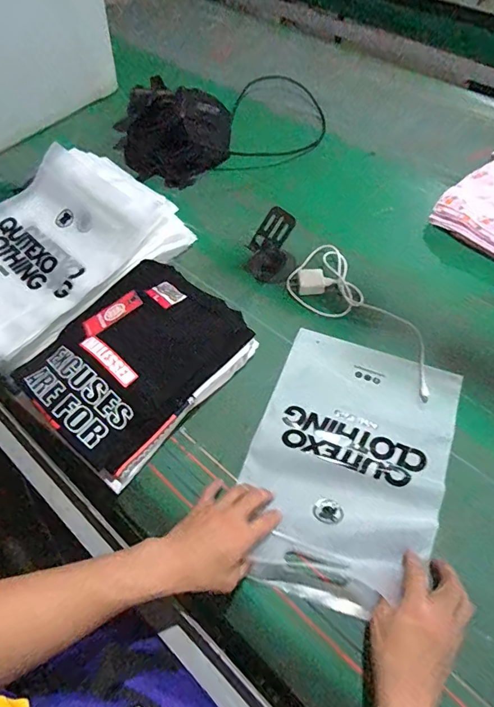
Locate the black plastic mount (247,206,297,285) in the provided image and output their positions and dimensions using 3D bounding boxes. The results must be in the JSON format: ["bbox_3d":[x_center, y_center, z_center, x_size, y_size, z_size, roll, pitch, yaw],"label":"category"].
[{"bbox_3d":[0.040,-0.183,0.731,0.085,0.093,0.075,1,56,5],"label":"black plastic mount"}]

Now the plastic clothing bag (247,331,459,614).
[{"bbox_3d":[0.137,0.136,0.581,0.242,0.014,0.355,17,57,15],"label":"plastic clothing bag"}]

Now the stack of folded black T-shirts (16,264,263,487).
[{"bbox_3d":[-0.161,0.007,0.626,0.227,0.095,0.286,35,65,24],"label":"stack of folded black T-shirts"}]

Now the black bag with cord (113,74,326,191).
[{"bbox_3d":[-0.053,-0.533,0.994,0.487,0.096,0.288,-22,59,-9],"label":"black bag with cord"}]

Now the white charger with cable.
[{"bbox_3d":[0.182,-0.061,0.688,0.108,0.034,0.314,-31,61,-14],"label":"white charger with cable"}]

